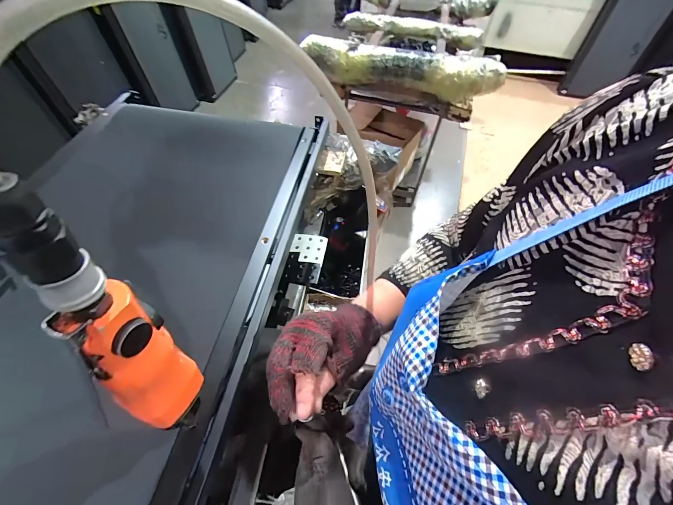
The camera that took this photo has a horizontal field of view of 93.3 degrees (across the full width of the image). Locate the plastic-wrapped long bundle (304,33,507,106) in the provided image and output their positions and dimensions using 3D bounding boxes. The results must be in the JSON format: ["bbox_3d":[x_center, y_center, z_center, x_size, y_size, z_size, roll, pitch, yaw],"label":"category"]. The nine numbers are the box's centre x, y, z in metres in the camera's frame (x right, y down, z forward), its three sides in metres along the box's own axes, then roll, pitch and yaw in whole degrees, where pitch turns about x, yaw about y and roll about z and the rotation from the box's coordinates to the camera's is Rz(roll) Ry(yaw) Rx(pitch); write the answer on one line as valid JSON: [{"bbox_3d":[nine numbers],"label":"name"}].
[{"bbox_3d":[0.260,-0.780,1.355,0.849,0.178,0.119,12,53,6],"label":"plastic-wrapped long bundle"}]

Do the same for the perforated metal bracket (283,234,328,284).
[{"bbox_3d":[-0.068,0.011,0.703,0.078,0.007,0.127,6,52,7],"label":"perforated metal bracket"}]

